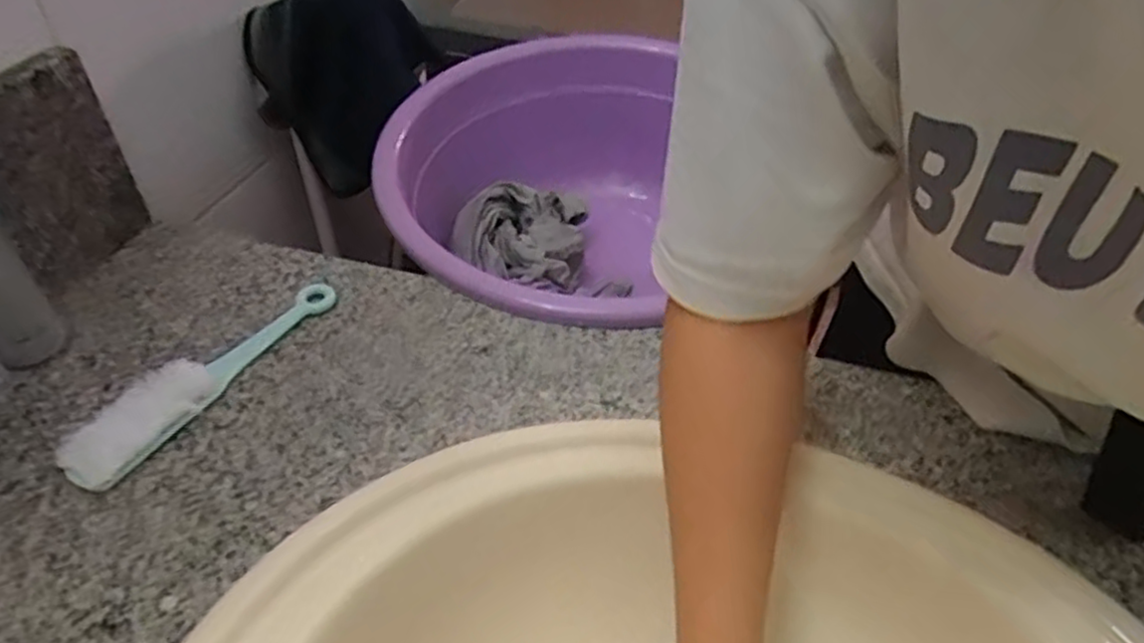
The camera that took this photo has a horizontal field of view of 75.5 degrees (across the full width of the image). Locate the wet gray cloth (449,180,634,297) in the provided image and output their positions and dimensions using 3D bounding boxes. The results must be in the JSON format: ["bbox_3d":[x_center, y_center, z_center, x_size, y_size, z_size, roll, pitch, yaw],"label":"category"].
[{"bbox_3d":[-0.046,-0.084,0.791,0.157,0.067,0.154,-16,45,-20],"label":"wet gray cloth"}]

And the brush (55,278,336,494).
[{"bbox_3d":[-0.244,0.031,0.503,0.039,0.021,0.205,24,47,21],"label":"brush"}]

